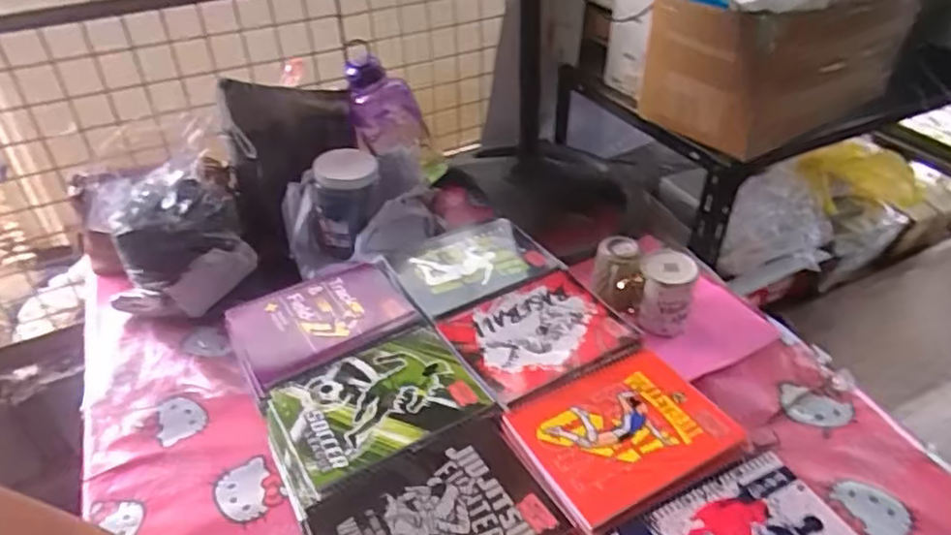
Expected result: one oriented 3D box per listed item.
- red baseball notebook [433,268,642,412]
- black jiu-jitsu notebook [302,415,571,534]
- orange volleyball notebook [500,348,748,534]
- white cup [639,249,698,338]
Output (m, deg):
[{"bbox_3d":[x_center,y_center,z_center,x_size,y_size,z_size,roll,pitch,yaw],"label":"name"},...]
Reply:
[{"bbox_3d":[0.075,0.075,0.783,0.199,0.010,0.163,-23,42,-26],"label":"red baseball notebook"},{"bbox_3d":[-0.031,0.233,0.583,0.205,0.010,0.158,-21,41,-24],"label":"black jiu-jitsu notebook"},{"bbox_3d":[0.147,0.163,0.663,0.204,0.008,0.164,-21,41,-24],"label":"orange volleyball notebook"},{"bbox_3d":[0.270,0.032,0.927,0.080,0.086,0.080,10,39,15],"label":"white cup"}]

